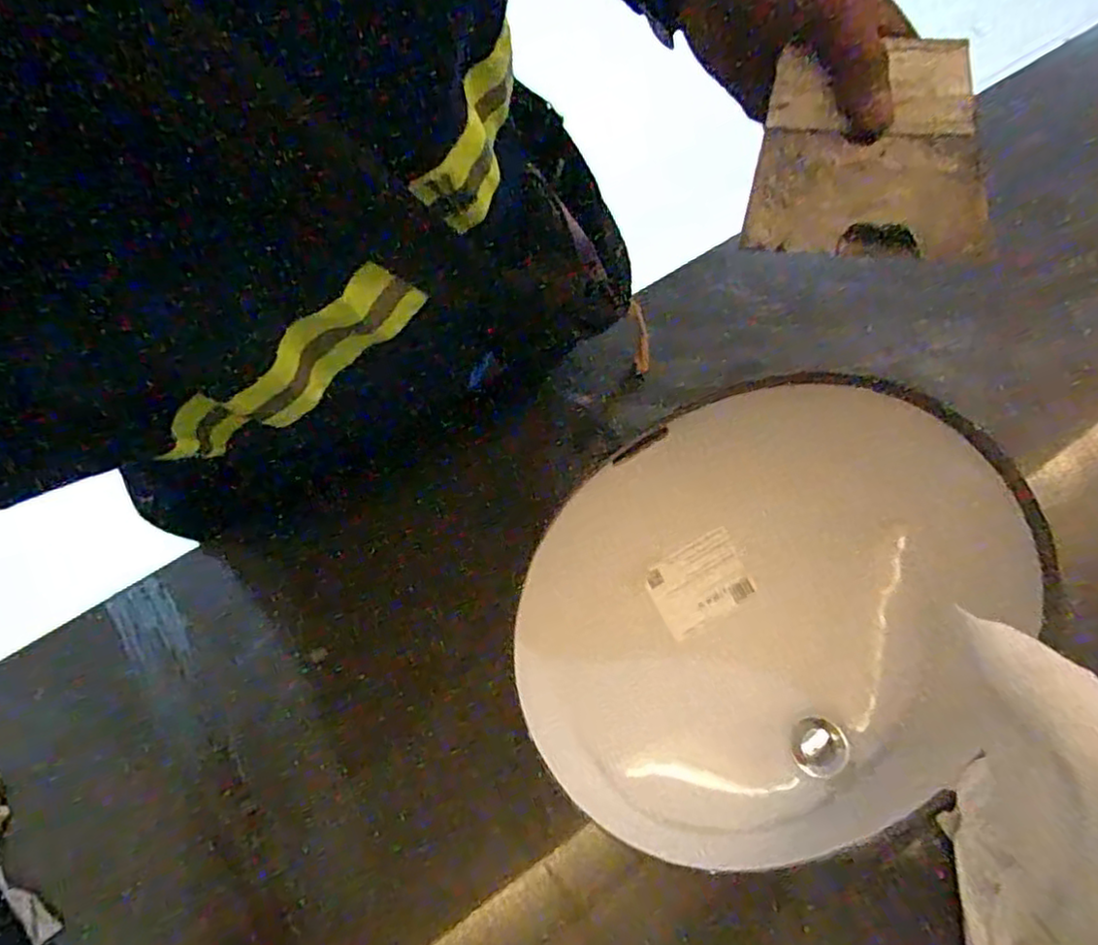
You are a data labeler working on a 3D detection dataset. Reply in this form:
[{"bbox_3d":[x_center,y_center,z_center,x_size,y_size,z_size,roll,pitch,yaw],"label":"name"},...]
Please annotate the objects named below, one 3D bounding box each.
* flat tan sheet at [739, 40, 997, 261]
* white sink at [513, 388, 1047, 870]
[{"bbox_3d":[0.147,-0.146,0.310,0.106,0.010,0.091,3,94,2],"label":"flat tan sheet"},{"bbox_3d":[0.208,0.133,0.638,0.395,0.204,0.398,-26,66,-13],"label":"white sink"}]

